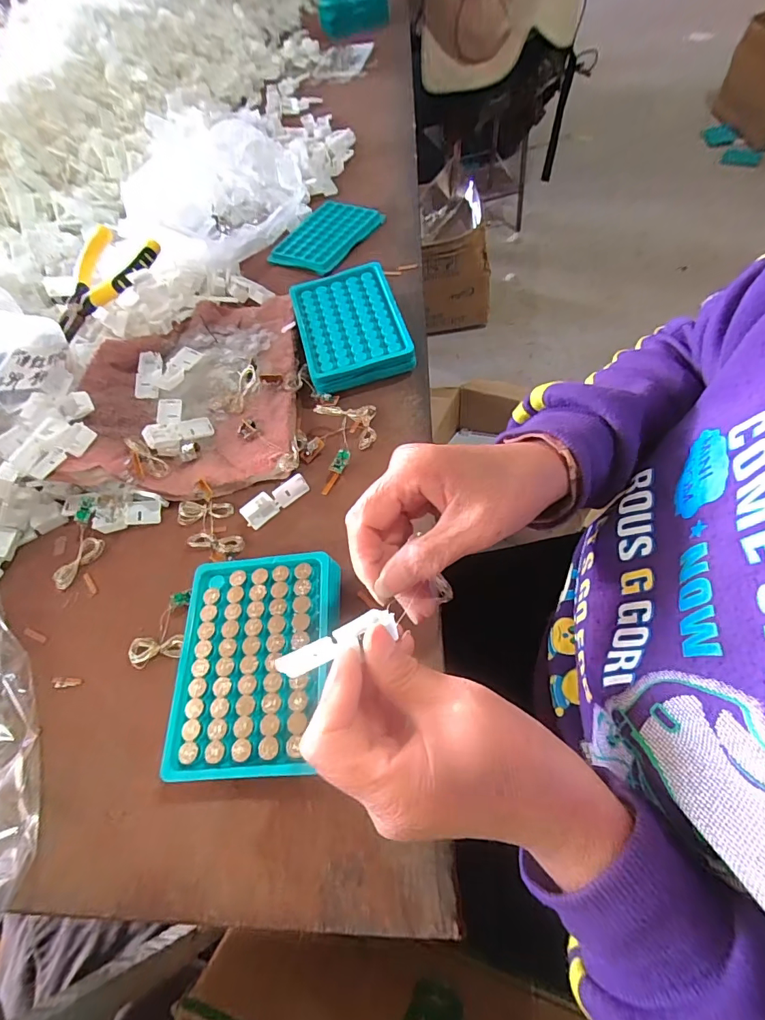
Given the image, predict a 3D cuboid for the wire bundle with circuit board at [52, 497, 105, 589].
[{"bbox_3d":[-0.244,0.028,0.369,0.029,0.014,0.074,10,81,7],"label":"wire bundle with circuit board"}]

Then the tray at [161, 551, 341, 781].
[{"bbox_3d":[-0.079,0.099,0.295,0.096,0.040,0.131,-6,60,6],"label":"tray"}]

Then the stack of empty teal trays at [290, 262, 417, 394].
[{"bbox_3d":[-0.032,-0.177,0.437,0.094,0.034,0.130,-16,60,-1],"label":"stack of empty teal trays"}]

